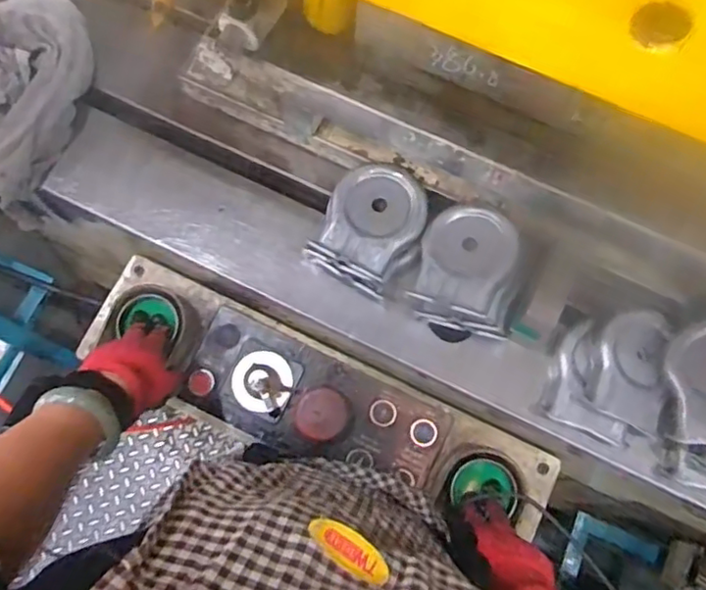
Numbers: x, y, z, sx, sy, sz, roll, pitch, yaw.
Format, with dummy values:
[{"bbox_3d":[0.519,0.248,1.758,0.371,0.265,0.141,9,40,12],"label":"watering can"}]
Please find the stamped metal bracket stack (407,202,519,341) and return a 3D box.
[{"bbox_3d":[0.125,-0.029,0.640,0.111,0.066,0.123,17,72,4],"label":"stamped metal bracket stack"}]

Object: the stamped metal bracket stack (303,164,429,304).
[{"bbox_3d":[0.018,-0.069,0.671,0.109,0.079,0.126,29,73,7],"label":"stamped metal bracket stack"}]

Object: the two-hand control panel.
[{"bbox_3d":[-0.041,0.125,0.684,0.536,0.069,0.136,24,73,4],"label":"two-hand control panel"}]

